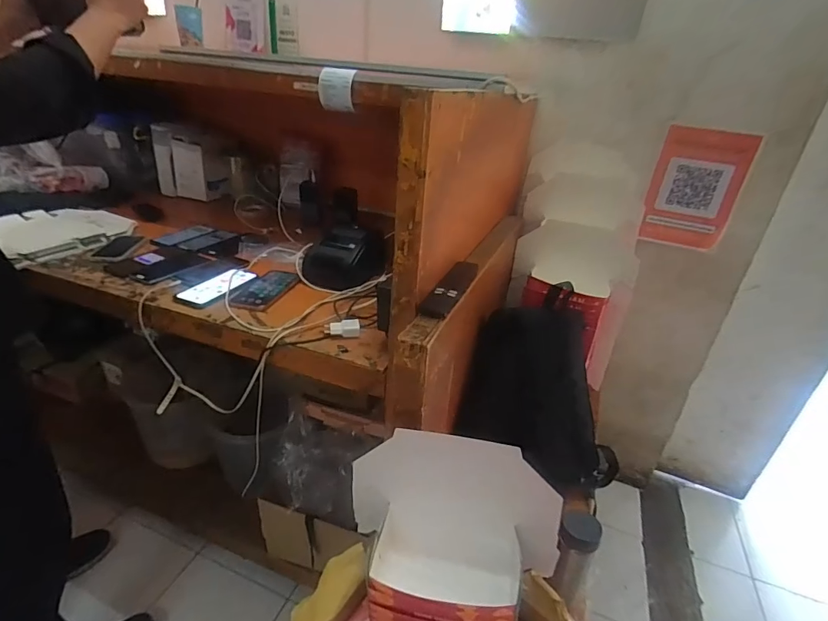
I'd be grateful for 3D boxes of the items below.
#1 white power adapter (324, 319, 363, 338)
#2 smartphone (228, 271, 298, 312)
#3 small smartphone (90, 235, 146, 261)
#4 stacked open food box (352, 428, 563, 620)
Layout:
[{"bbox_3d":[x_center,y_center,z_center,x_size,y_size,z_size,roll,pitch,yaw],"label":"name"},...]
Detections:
[{"bbox_3d":[-0.128,0.031,0.796,0.065,0.021,0.033,3,28,-3],"label":"white power adapter"},{"bbox_3d":[-0.314,-0.047,0.938,0.082,0.013,0.171,11,28,11],"label":"smartphone"},{"bbox_3d":[-0.729,-0.157,1.089,0.075,0.015,0.146,5,28,0],"label":"small smartphone"},{"bbox_3d":[0.044,0.312,0.578,0.274,0.235,0.160,8,28,6],"label":"stacked open food box"}]

